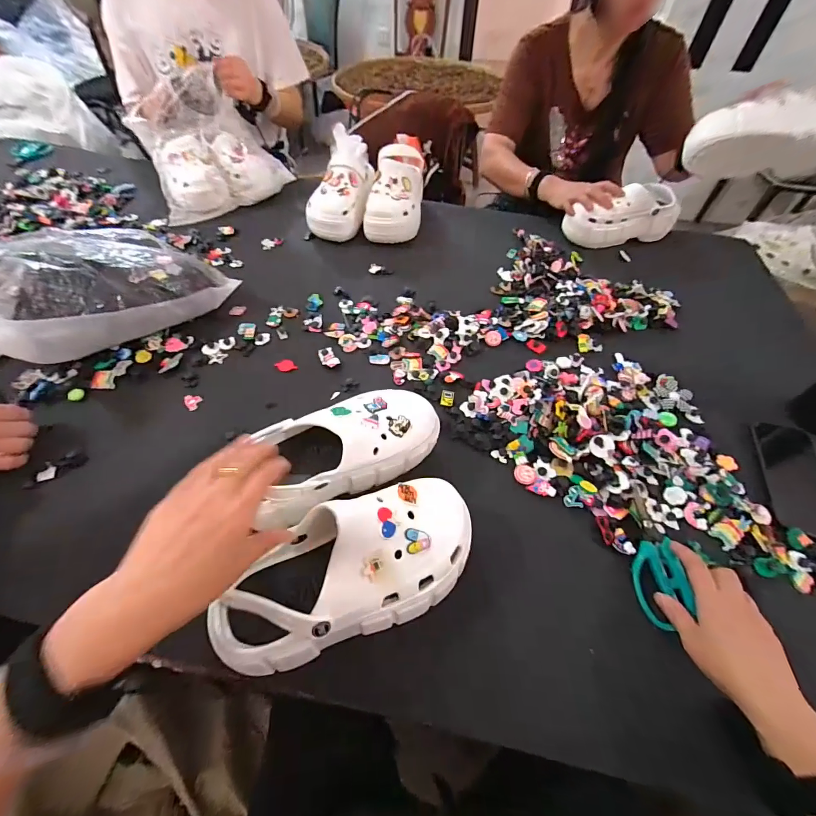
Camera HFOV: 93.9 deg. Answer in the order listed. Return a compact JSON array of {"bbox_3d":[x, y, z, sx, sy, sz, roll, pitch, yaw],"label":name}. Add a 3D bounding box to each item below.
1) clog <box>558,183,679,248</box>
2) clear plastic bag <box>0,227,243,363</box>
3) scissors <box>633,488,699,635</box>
[{"bbox_3d":[0.460,-0.421,0.820,0.229,0.107,0.083,-12,55,-11],"label":"clog"},{"bbox_3d":[-0.465,-0.194,0.585,0.305,0.134,0.213,-38,63,-26],"label":"clear plastic bag"},{"bbox_3d":[0.273,0.163,0.421,0.051,0.014,0.144,10,58,5],"label":"scissors"}]

